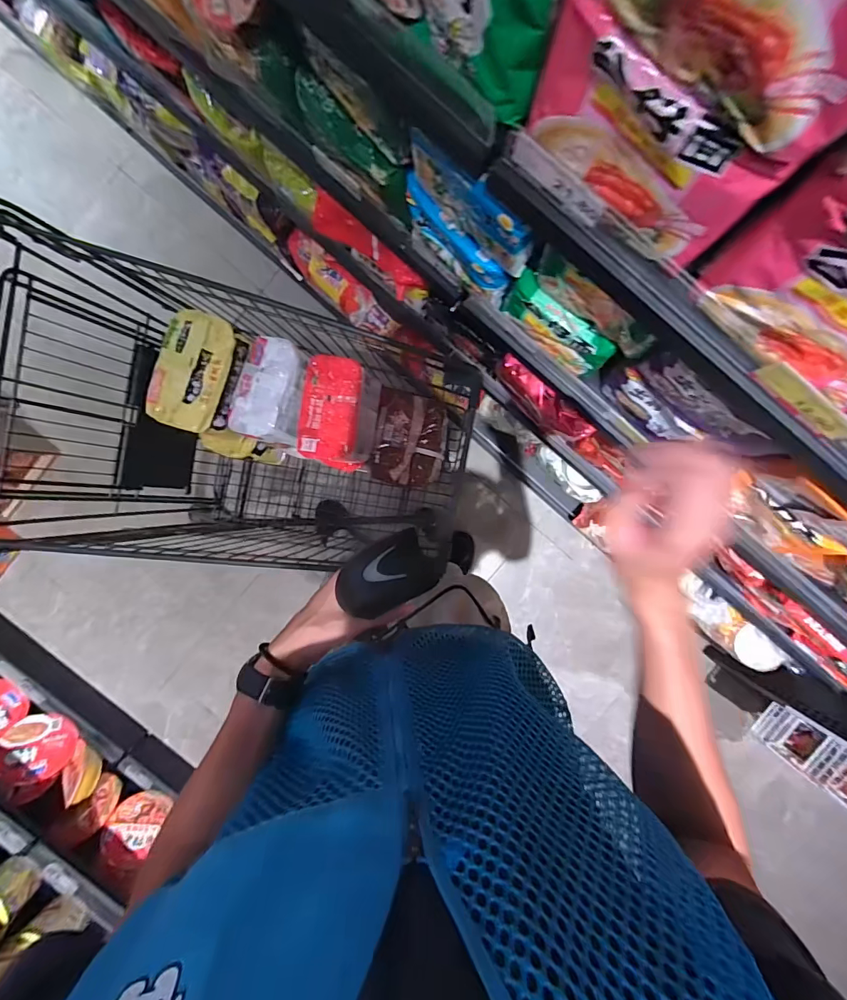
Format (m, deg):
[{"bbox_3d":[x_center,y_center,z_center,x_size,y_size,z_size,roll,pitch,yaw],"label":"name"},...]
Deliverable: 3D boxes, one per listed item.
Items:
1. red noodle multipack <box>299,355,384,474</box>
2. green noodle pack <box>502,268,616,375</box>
[{"bbox_3d":[-0.156,-0.158,0.816,0.124,0.096,0.191,7,92,0],"label":"red noodle multipack"},{"bbox_3d":[0.182,-0.233,0.604,0.160,0.107,0.024,38,92,-1],"label":"green noodle pack"}]

